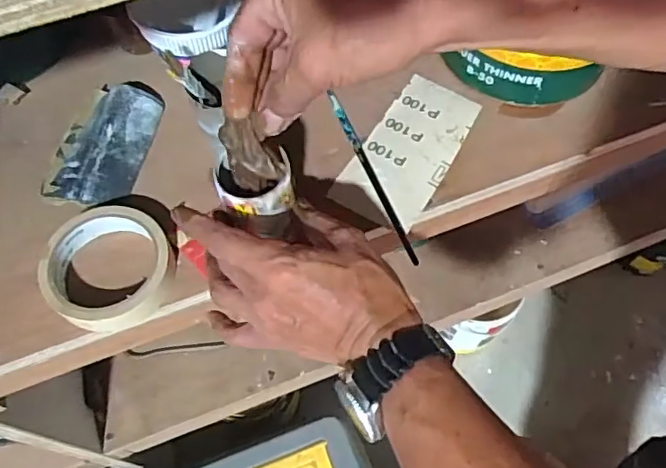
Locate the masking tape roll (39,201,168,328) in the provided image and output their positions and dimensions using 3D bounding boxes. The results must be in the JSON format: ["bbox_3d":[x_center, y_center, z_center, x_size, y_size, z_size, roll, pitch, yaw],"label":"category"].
[{"bbox_3d":[-0.170,0.026,0.446,0.089,0.033,0.093,-1,64,1],"label":"masking tape roll"}]

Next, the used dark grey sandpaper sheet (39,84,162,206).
[{"bbox_3d":[-0.196,-0.079,0.497,0.067,0.025,0.118,11,64,7],"label":"used dark grey sandpaper sheet"}]

